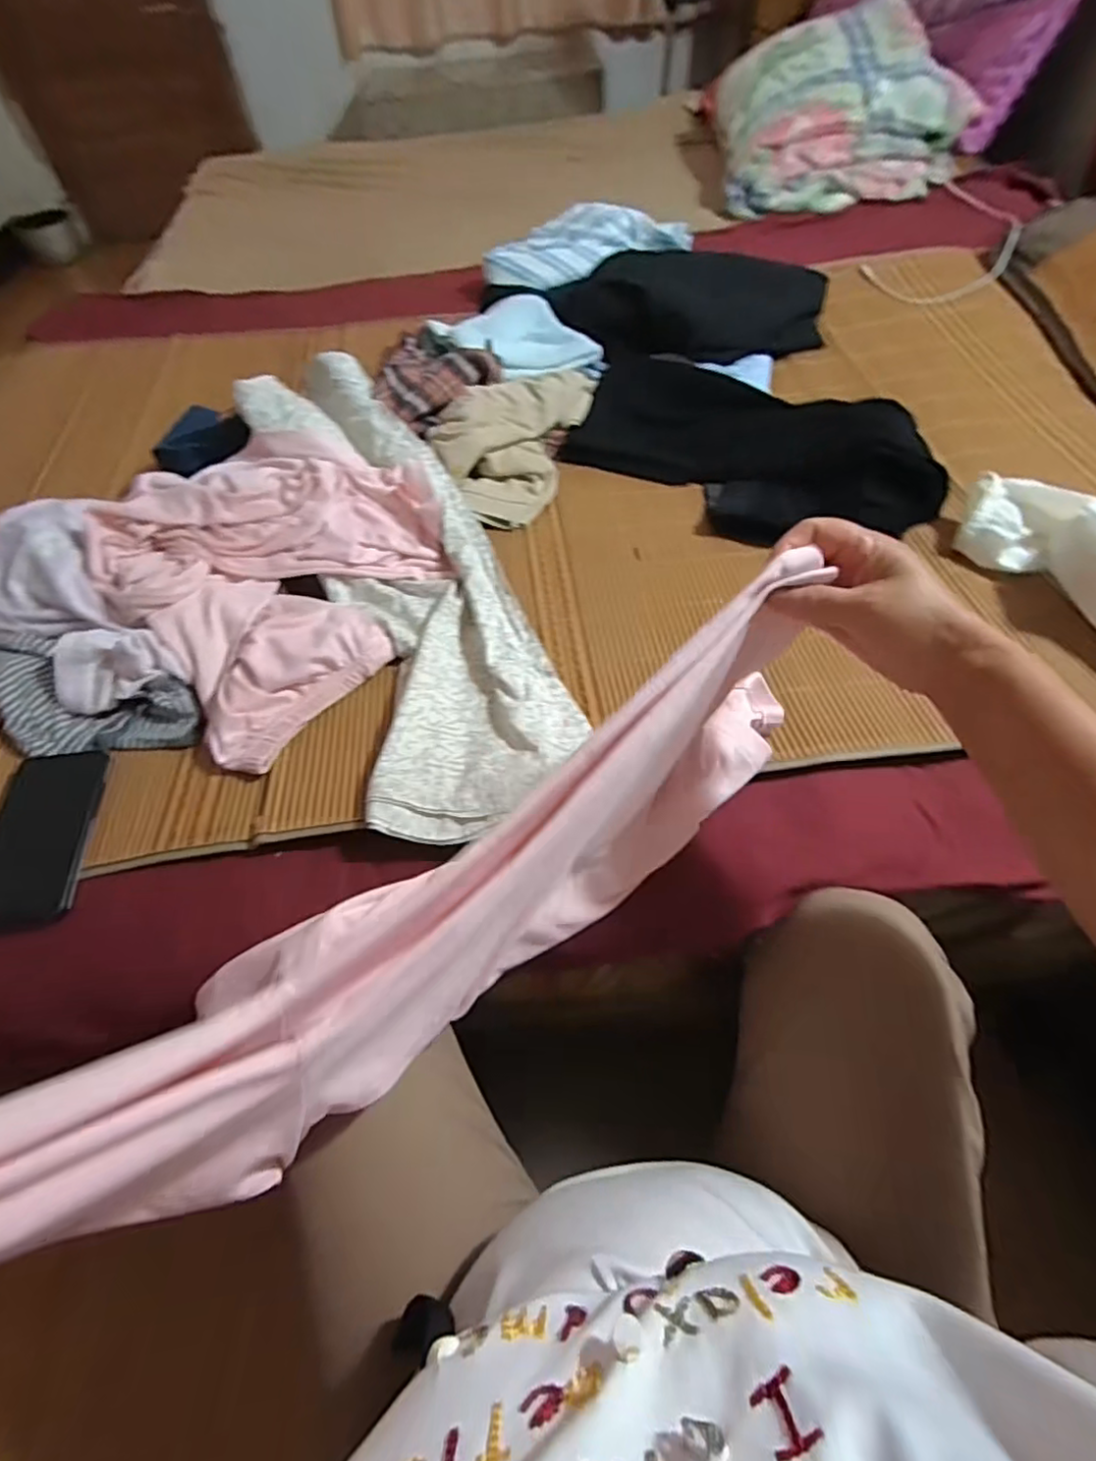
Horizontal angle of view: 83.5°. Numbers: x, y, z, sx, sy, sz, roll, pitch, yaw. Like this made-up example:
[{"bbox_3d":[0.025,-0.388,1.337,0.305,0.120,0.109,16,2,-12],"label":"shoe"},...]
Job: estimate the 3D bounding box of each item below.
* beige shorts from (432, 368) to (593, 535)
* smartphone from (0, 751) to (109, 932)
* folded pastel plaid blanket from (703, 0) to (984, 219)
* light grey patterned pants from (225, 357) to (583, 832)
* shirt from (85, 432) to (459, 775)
[{"bbox_3d":[-0.054,-0.400,0.805,0.161,0.070,0.302,12,58,12],"label":"beige shorts"},{"bbox_3d":[-0.445,0.092,0.538,0.091,0.008,0.159,-10,56,-2],"label":"smartphone"},{"bbox_3d":[0.604,-1.278,1.256,0.496,0.197,0.429,-3,56,2],"label":"folded pastel plaid blanket"},{"bbox_3d":[-0.154,-0.195,0.649,0.227,0.114,0.696,-21,57,-9],"label":"light grey patterned pants"},{"bbox_3d":[-0.277,-0.189,0.655,0.343,0.067,0.344,-40,62,-21],"label":"shirt"}]

